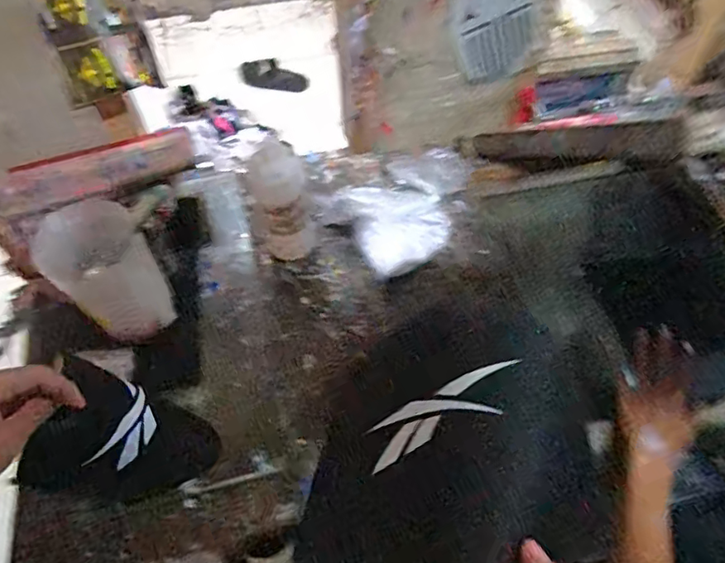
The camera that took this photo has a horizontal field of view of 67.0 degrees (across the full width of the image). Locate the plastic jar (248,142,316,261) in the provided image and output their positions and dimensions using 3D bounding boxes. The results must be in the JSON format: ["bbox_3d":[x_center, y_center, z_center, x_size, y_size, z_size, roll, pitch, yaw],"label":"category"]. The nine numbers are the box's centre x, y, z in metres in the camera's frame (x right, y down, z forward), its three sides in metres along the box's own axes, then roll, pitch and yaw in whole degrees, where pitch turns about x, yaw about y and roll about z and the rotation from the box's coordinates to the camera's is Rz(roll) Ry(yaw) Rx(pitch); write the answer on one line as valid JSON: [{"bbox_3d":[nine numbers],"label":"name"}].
[{"bbox_3d":[-0.128,-0.130,0.880,0.083,0.207,0.090,0,58,0],"label":"plastic jar"}]

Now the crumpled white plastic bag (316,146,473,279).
[{"bbox_3d":[0.076,-0.126,0.967,0.260,0.066,0.197,-25,61,-14],"label":"crumpled white plastic bag"}]

